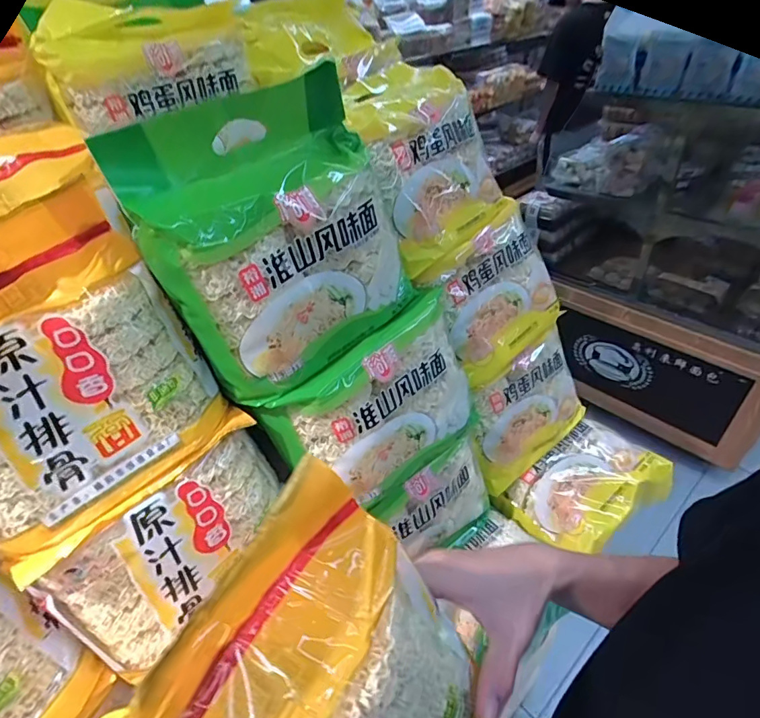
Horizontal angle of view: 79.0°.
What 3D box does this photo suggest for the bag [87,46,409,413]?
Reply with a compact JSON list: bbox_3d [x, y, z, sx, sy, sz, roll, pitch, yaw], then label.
[{"bbox_3d":[-0.083,-0.103,0.416,0.219,0.261,0.090,-35,34,-26],"label":"bag"}]

